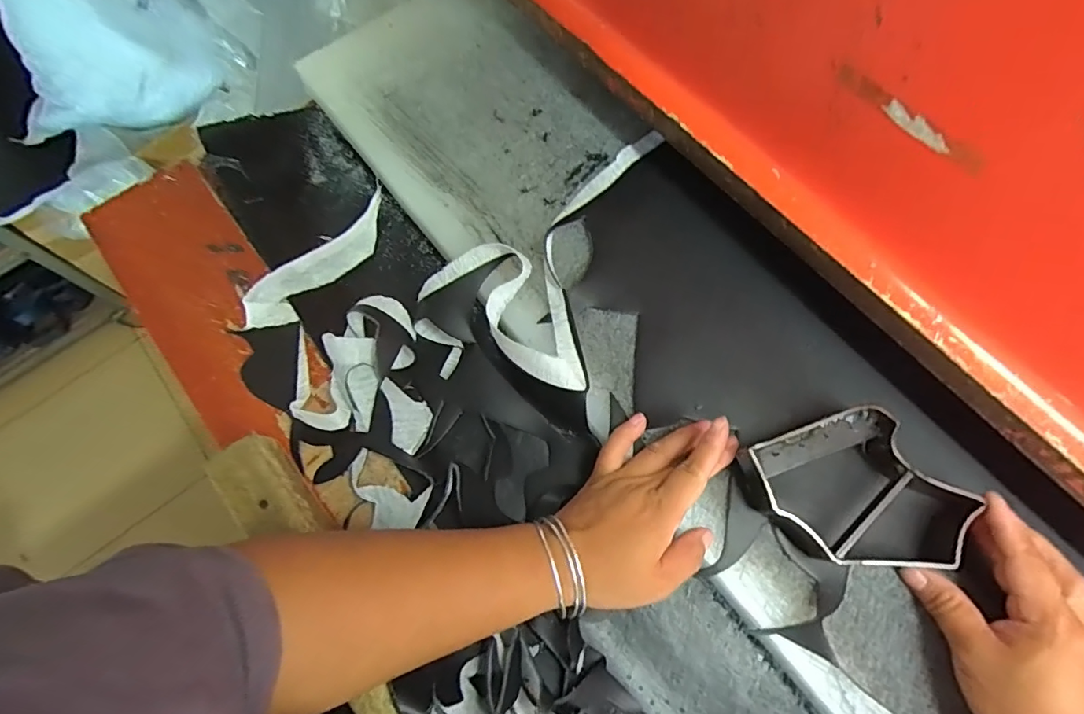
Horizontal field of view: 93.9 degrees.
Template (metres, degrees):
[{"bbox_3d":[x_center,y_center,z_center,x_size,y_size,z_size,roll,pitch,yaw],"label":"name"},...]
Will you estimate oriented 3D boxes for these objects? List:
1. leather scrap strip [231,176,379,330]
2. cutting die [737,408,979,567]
[{"bbox_3d":[-0.196,-0.091,0.462,0.039,0.029,0.179,32,60,11],"label":"leather scrap strip"},{"bbox_3d":[0.219,0.098,0.354,0.128,0.036,0.114,-21,73,-5],"label":"cutting die"}]

